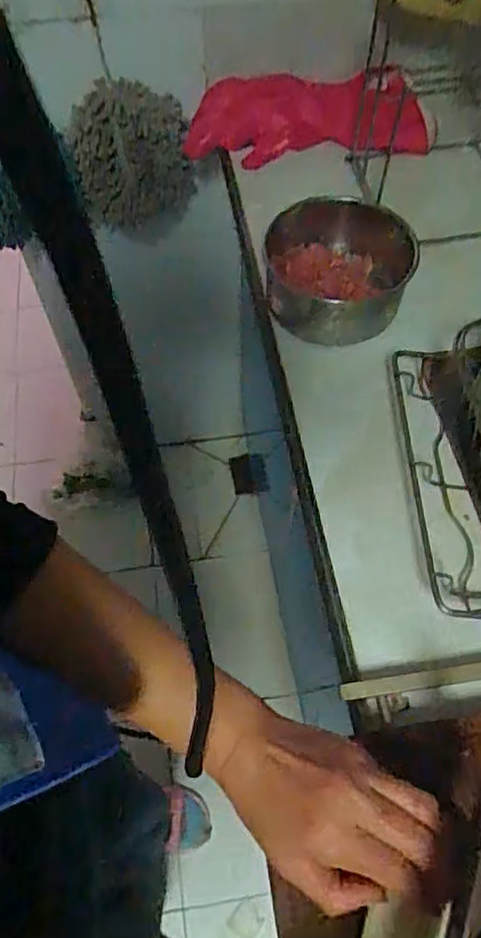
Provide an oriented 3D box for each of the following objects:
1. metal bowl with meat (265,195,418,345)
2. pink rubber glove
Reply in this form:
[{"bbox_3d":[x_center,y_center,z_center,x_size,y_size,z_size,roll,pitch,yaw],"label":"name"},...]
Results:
[{"bbox_3d":[0.089,-0.178,0.556,0.127,0.067,0.122,0,60,1],"label":"metal bowl with meat"},{"bbox_3d":[0.079,-0.402,0.684,0.278,0.089,0.097,13,61,8],"label":"pink rubber glove"}]

